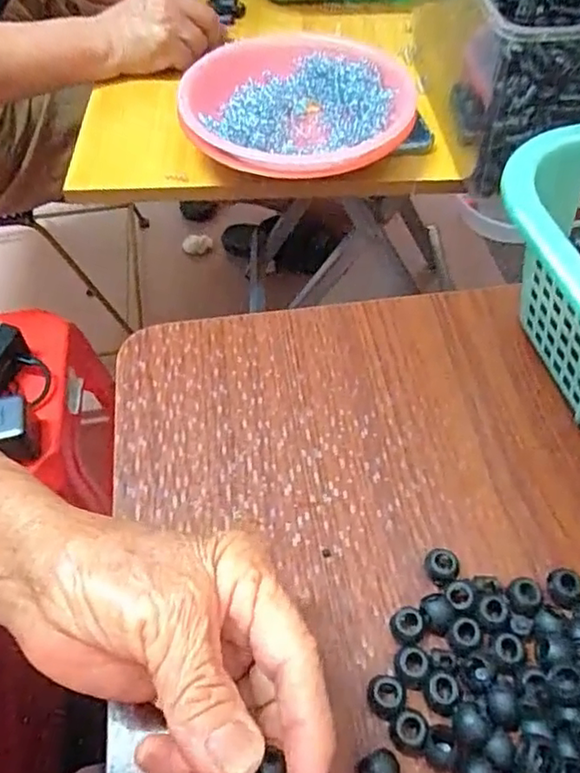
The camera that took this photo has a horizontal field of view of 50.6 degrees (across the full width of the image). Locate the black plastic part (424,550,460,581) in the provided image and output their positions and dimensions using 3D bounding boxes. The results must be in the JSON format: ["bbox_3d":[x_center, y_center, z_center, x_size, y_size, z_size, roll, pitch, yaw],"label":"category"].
[{"bbox_3d":[0.070,0.085,0.286,0.015,0.012,0.014,12,55,11],"label":"black plastic part"}]

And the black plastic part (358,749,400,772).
[{"bbox_3d":[0.035,0.150,0.240,0.015,0.015,0.012,-23,56,-14],"label":"black plastic part"}]

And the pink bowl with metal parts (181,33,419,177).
[{"bbox_3d":[0.004,-0.234,0.513,0.193,0.034,0.197,-1,53,2],"label":"pink bowl with metal parts"}]

